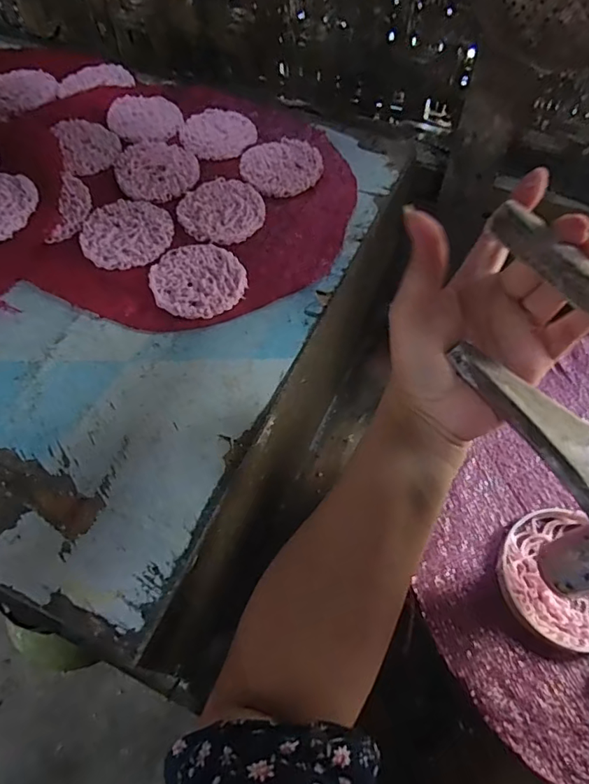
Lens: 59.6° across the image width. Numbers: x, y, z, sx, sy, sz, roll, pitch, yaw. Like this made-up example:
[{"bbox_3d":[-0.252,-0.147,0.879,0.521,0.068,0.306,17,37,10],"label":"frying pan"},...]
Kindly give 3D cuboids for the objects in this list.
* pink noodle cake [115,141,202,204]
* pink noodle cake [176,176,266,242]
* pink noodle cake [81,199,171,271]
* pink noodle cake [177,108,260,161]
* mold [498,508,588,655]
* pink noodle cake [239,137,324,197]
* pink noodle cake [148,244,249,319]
[{"bbox_3d":[-0.133,-0.216,0.500,0.076,0.005,0.081,1,60,-2],"label":"pink noodle cake"},{"bbox_3d":[-0.067,-0.169,0.474,0.076,0.007,0.080,-18,63,-13],"label":"pink noodle cake"},{"bbox_3d":[-0.148,-0.143,0.456,0.077,0.008,0.081,1,60,-2],"label":"pink noodle cake"},{"bbox_3d":[-0.079,-0.268,0.534,0.075,0.004,0.077,-15,62,-11],"label":"pink noodle cake"},{"bbox_3d":[0.178,0.124,0.339,0.086,0.012,0.085,1,60,-2],"label":"mold"},{"bbox_3d":[-0.012,-0.223,0.507,0.078,0.007,0.077,1,60,-2],"label":"pink noodle cake"},{"bbox_3d":[-0.080,-0.093,0.429,0.075,0.008,0.077,1,60,-2],"label":"pink noodle cake"}]

